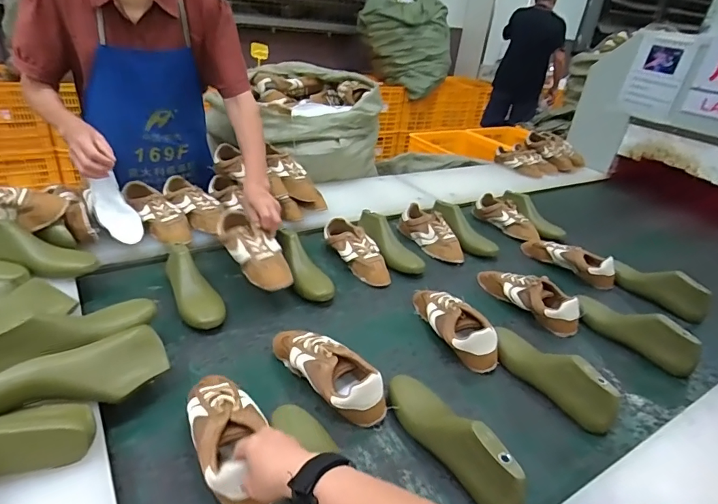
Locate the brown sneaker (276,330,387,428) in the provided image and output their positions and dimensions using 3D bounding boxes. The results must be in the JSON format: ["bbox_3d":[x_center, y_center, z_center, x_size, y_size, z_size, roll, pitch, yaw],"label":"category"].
[{"bbox_3d":[-0.054,0.192,0.747,0.088,0.071,0.230,-21,40,-40],"label":"brown sneaker"}]

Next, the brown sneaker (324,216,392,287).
[{"bbox_3d":[-0.001,-0.003,1.101,0.086,0.071,0.226,-14,36,-33],"label":"brown sneaker"}]

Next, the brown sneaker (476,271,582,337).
[{"bbox_3d":[0.379,0.094,1.022,0.246,0.077,0.098,25,34,28],"label":"brown sneaker"}]

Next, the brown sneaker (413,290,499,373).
[{"bbox_3d":[0.186,0.138,0.894,0.080,0.073,0.231,-3,31,-19],"label":"brown sneaker"}]

